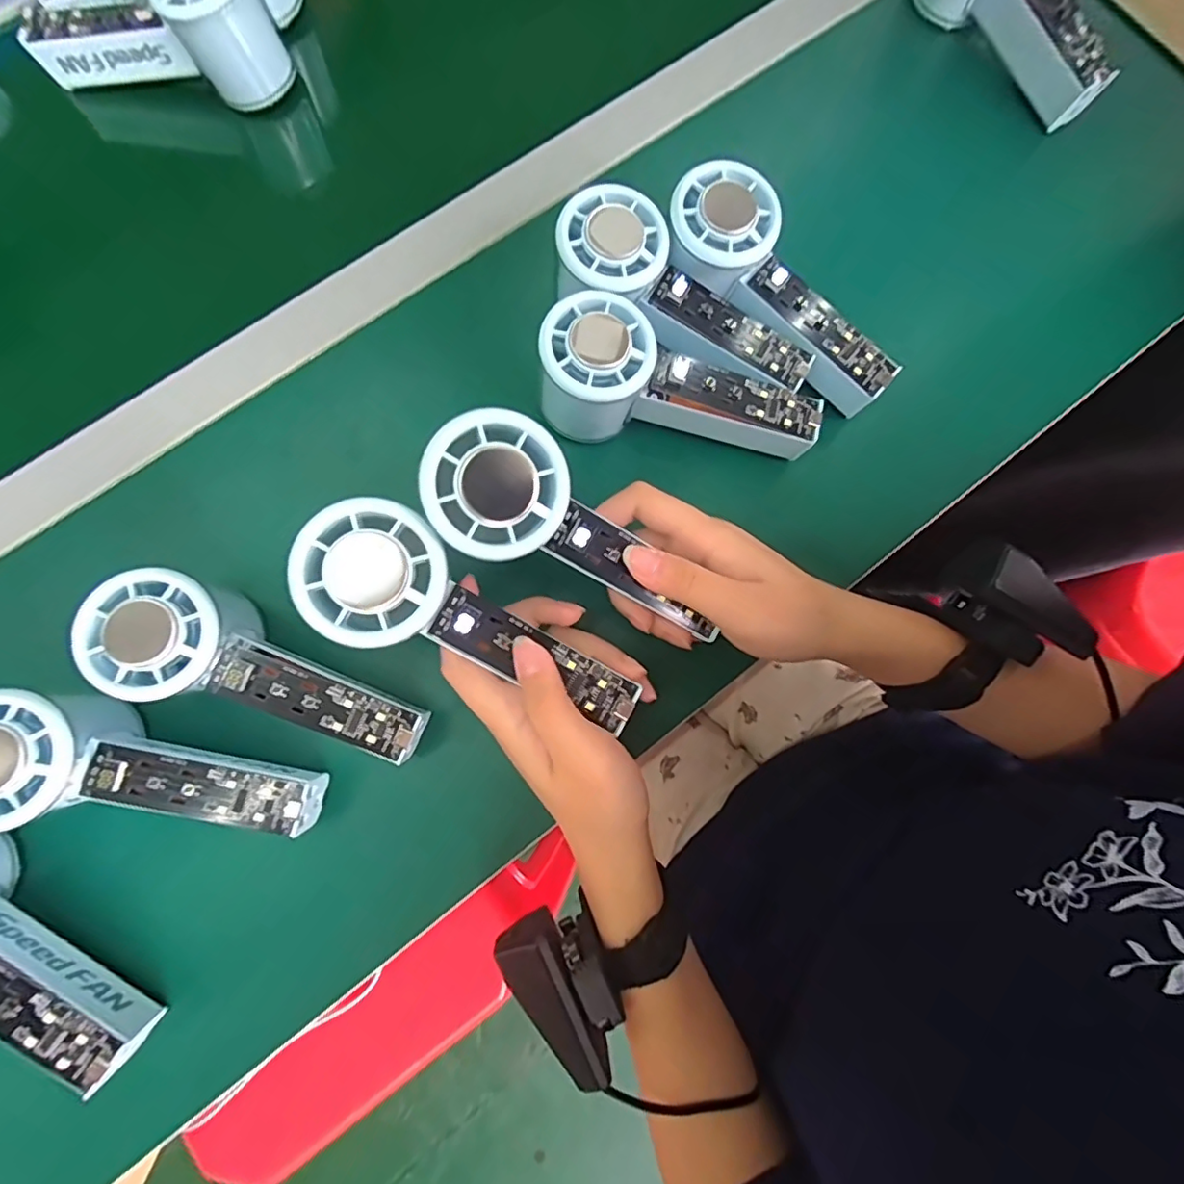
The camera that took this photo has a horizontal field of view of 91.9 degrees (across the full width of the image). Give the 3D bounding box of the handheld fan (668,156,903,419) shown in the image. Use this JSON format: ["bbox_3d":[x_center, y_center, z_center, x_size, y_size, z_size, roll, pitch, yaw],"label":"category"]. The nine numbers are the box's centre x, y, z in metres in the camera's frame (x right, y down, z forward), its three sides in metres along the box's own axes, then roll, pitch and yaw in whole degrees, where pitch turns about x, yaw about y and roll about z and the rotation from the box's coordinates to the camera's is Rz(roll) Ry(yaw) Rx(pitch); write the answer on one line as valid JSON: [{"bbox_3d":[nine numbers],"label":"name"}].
[{"bbox_3d":[0.102,-0.161,0.311,0.150,0.032,0.053,42,81,-9],"label":"handheld fan"}]

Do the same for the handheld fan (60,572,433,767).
[{"bbox_3d":[-0.156,0.040,0.275,0.153,0.036,0.053,27,80,-11],"label":"handheld fan"}]

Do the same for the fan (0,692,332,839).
[{"bbox_3d":[-0.210,0.084,0.271,0.157,0.047,0.058,16,79,-13],"label":"fan"}]

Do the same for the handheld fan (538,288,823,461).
[{"bbox_3d":[0.048,-0.107,0.304,0.146,0.054,0.055,12,79,1],"label":"handheld fan"}]

